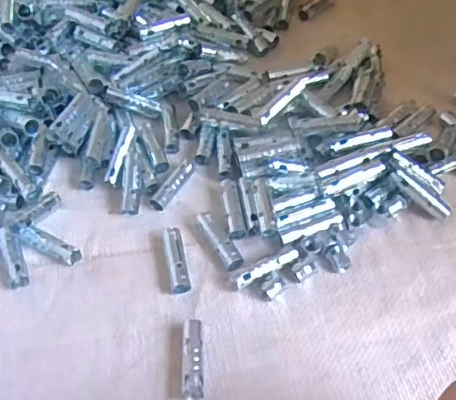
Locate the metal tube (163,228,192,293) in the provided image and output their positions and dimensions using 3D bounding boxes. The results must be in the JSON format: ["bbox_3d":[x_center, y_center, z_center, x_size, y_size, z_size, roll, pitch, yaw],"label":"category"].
[{"bbox_3d":[-0.029,0.033,0.319,0.010,0.009,0.040,-11,53,-5],"label":"metal tube"}]

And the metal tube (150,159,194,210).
[{"bbox_3d":[-0.033,-0.009,0.352,0.009,0.007,0.040,26,58,21],"label":"metal tube"}]

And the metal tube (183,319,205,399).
[{"bbox_3d":[-0.017,0.078,0.282,0.010,0.010,0.039,-3,52,1],"label":"metal tube"}]

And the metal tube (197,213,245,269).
[{"bbox_3d":[-0.006,0.022,0.326,0.010,0.008,0.040,-28,56,-18],"label":"metal tube"}]

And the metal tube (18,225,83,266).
[{"bbox_3d":[-0.101,0.026,0.326,0.038,0.011,0.010,21,56,18],"label":"metal tube"}]

